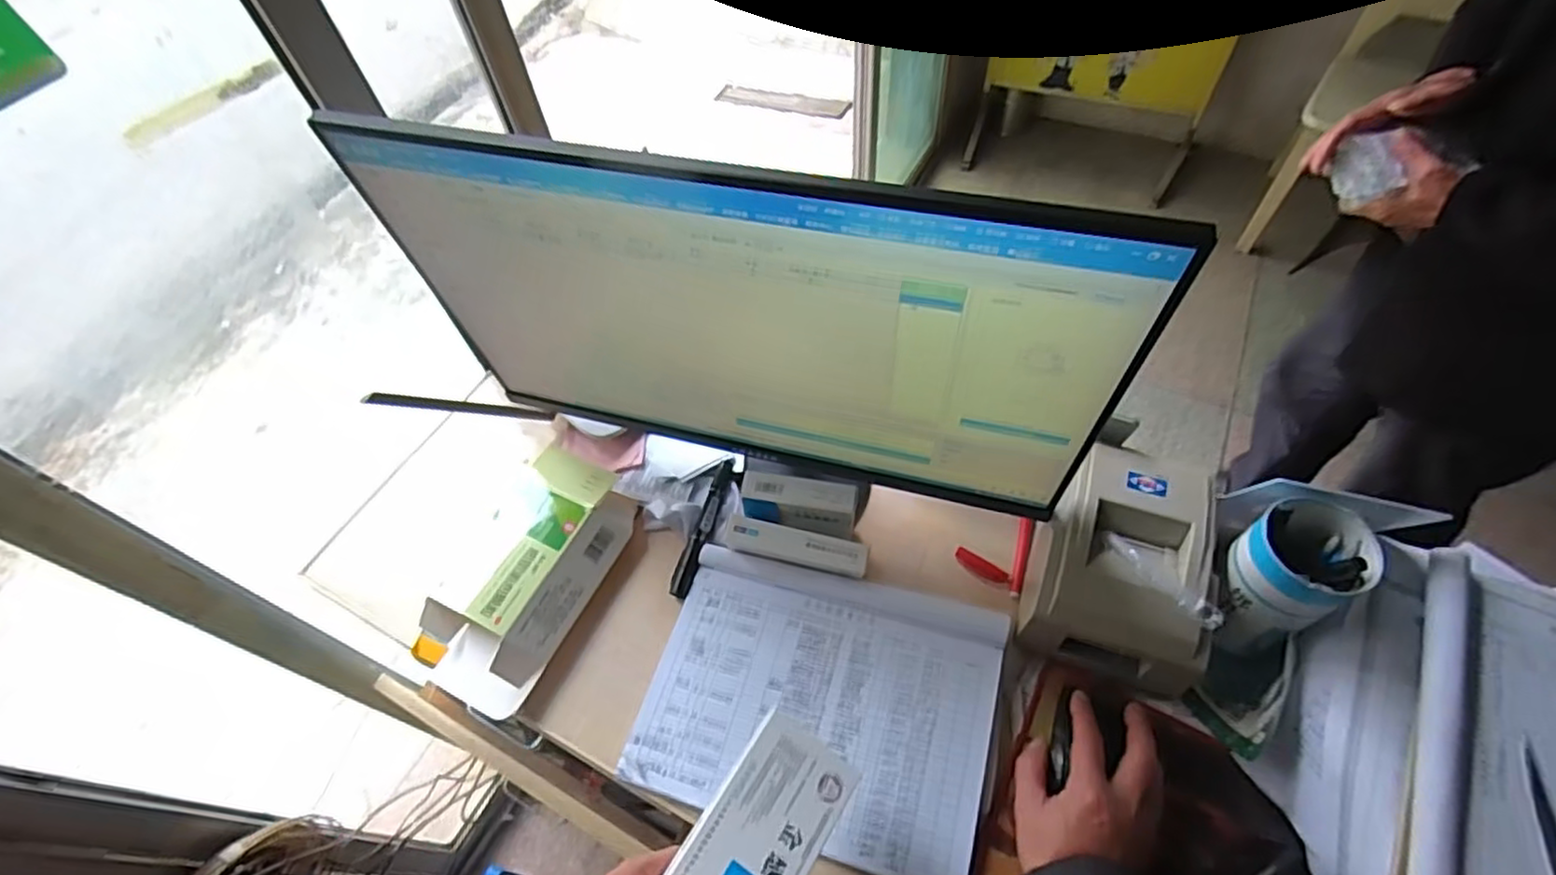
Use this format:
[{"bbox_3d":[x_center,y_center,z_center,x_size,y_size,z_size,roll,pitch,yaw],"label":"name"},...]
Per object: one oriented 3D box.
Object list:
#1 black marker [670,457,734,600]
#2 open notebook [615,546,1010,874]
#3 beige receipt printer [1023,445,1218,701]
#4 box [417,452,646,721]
[{"bbox_3d":[-0.074,0.085,0.680,0.021,0.016,0.152,12,57,12],"label":"black marker"},{"bbox_3d":[0.034,0.222,0.584,0.282,0.023,0.214,13,57,13],"label":"open notebook"},{"bbox_3d":[0.289,0.108,0.580,0.136,0.099,0.168,15,58,14],"label":"beige receipt printer"},{"bbox_3d":[-0.243,0.120,0.648,0.138,0.051,0.244,18,58,16],"label":"box"}]

